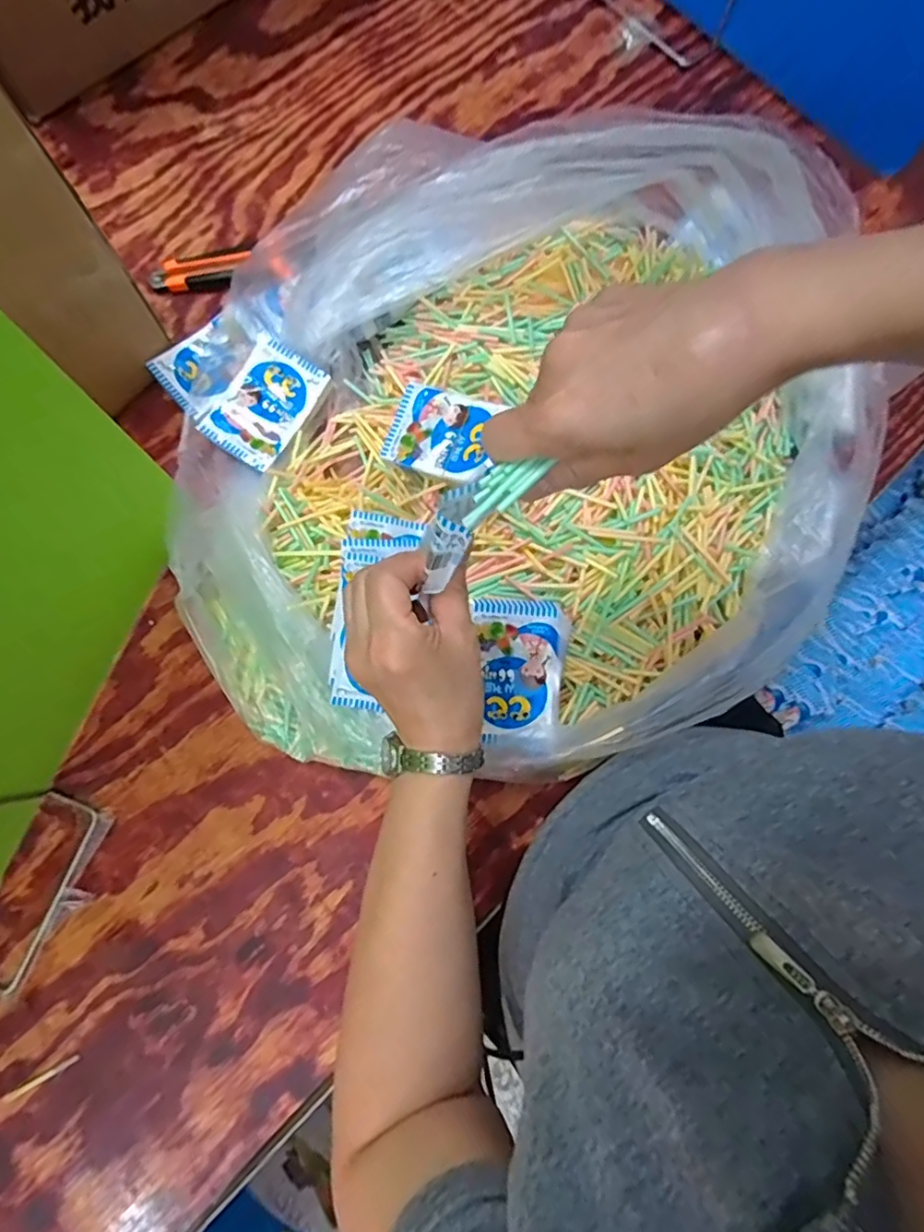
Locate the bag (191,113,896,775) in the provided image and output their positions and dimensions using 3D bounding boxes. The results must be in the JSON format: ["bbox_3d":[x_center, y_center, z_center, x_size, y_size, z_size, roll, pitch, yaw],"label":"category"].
[{"bbox_3d":[0.028,-0.143,0.493,0.527,0.175,0.516,6,78,0],"label":"bag"}]

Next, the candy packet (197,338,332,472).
[{"bbox_3d":[-0.173,-0.188,0.545,0.067,0.021,0.106,33,81,5],"label":"candy packet"}]

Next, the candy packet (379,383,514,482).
[{"bbox_3d":[-0.017,-0.151,0.501,0.093,0.005,0.068,23,89,20],"label":"candy packet"}]

